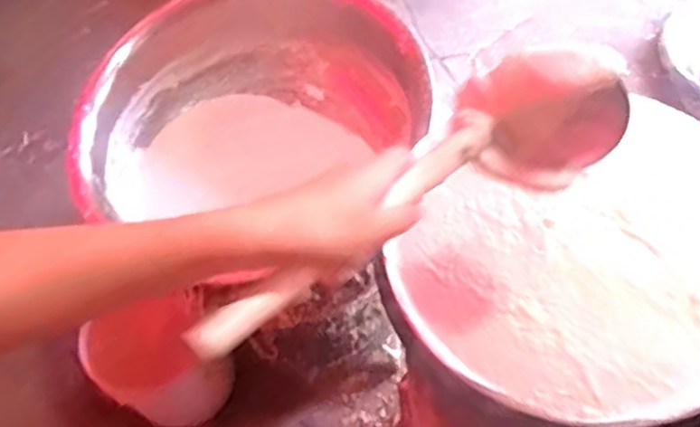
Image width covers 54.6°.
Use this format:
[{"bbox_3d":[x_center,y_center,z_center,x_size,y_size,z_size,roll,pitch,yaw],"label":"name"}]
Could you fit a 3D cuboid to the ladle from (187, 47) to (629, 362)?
[{"bbox_3d":[0.040,-0.009,0.439,0.320,0.097,0.079,-32,63,-18],"label":"ladle"}]

